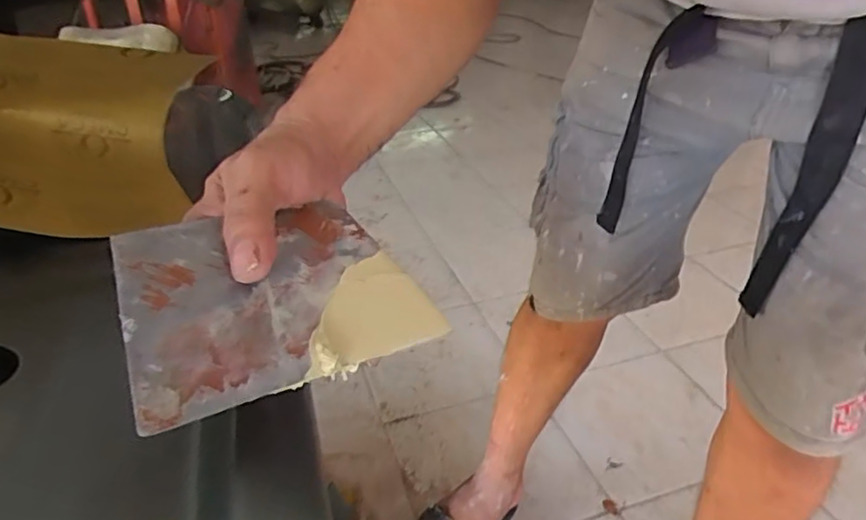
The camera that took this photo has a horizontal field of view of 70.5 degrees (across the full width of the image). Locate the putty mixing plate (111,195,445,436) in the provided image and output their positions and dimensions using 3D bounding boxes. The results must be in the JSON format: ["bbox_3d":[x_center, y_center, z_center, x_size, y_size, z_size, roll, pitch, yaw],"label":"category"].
[{"bbox_3d":[-0.071,0.014,0.279,0.134,0.004,0.095,-11,54,-37],"label":"putty mixing plate"}]

